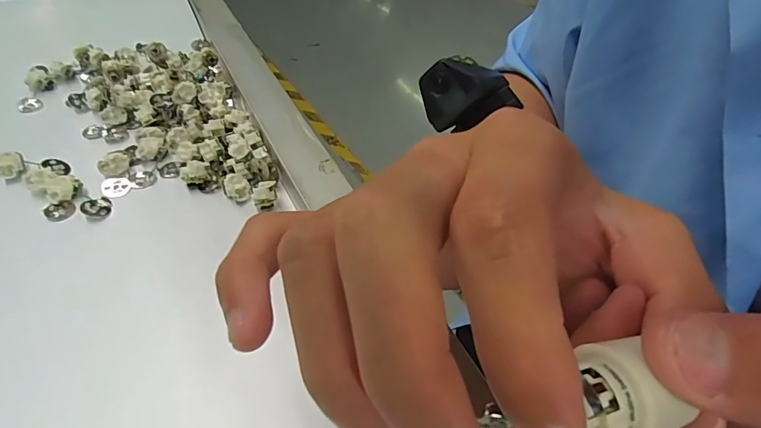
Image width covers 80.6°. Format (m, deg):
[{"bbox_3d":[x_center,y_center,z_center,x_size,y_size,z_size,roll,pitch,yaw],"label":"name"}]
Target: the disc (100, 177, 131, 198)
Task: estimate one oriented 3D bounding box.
[{"bbox_3d":[-0.160,-0.016,0.271,0.016,0.012,0.004,-9,11,-13],"label":"disc"}]

